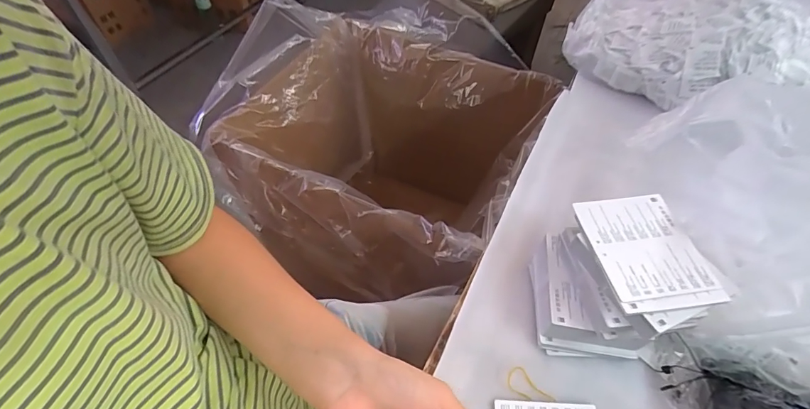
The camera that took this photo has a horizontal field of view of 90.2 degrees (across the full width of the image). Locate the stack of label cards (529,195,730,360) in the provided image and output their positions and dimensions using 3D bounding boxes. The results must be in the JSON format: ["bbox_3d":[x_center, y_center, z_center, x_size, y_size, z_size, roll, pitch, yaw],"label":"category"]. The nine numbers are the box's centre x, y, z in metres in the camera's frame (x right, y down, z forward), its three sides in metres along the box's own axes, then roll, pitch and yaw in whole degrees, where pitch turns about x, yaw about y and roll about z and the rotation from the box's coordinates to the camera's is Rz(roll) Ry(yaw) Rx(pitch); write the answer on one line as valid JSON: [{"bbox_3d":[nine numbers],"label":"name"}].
[{"bbox_3d":[0.191,0.072,0.382,0.129,0.097,0.122,-3,53,-3],"label":"stack of label cards"}]

